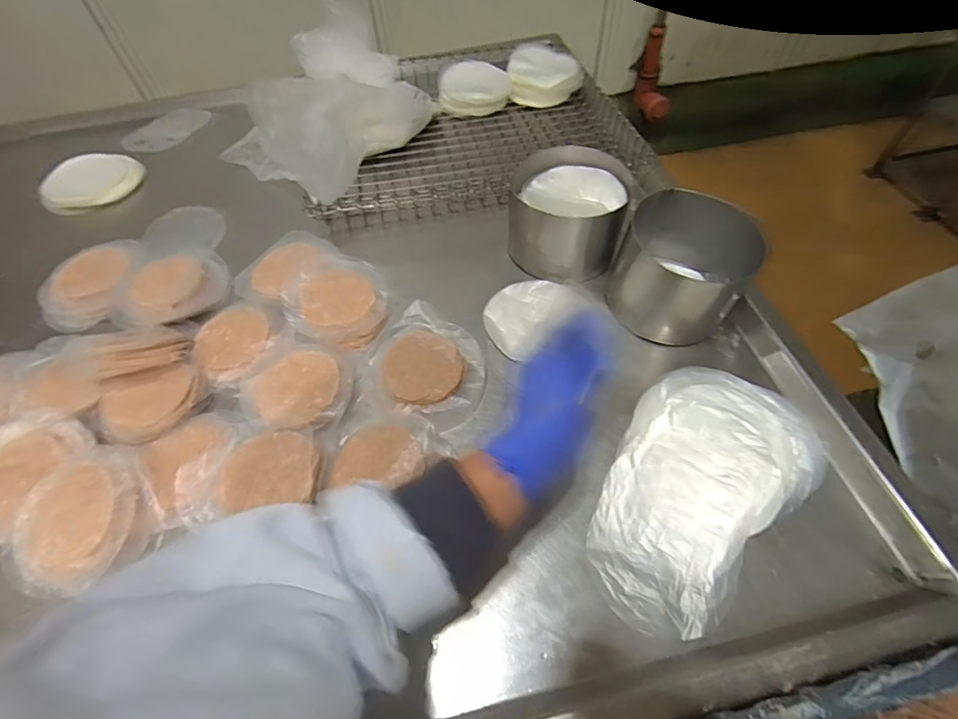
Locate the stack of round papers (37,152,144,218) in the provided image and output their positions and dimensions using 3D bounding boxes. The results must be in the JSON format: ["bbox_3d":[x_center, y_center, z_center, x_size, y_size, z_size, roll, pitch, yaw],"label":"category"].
[{"bbox_3d":[-0.639,-0.296,0.761,0.145,0.037,0.111,-38,62,-20],"label":"stack of round papers"}]

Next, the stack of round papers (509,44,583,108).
[{"bbox_3d":[0.123,-0.543,0.871,0.132,0.056,0.140,-2,56,2],"label":"stack of round papers"}]

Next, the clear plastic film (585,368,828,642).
[{"bbox_3d":[0.205,0.110,0.438,0.268,0.027,0.156,-38,62,-20],"label":"clear plastic film"}]

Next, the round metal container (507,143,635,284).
[{"bbox_3d":[0.114,-0.185,0.600,0.144,0.100,0.141,-2,56,2],"label":"round metal container"}]

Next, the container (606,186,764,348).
[{"bbox_3d":[0.233,-0.104,0.539,0.129,0.094,0.131,-2,56,2],"label":"container"}]

